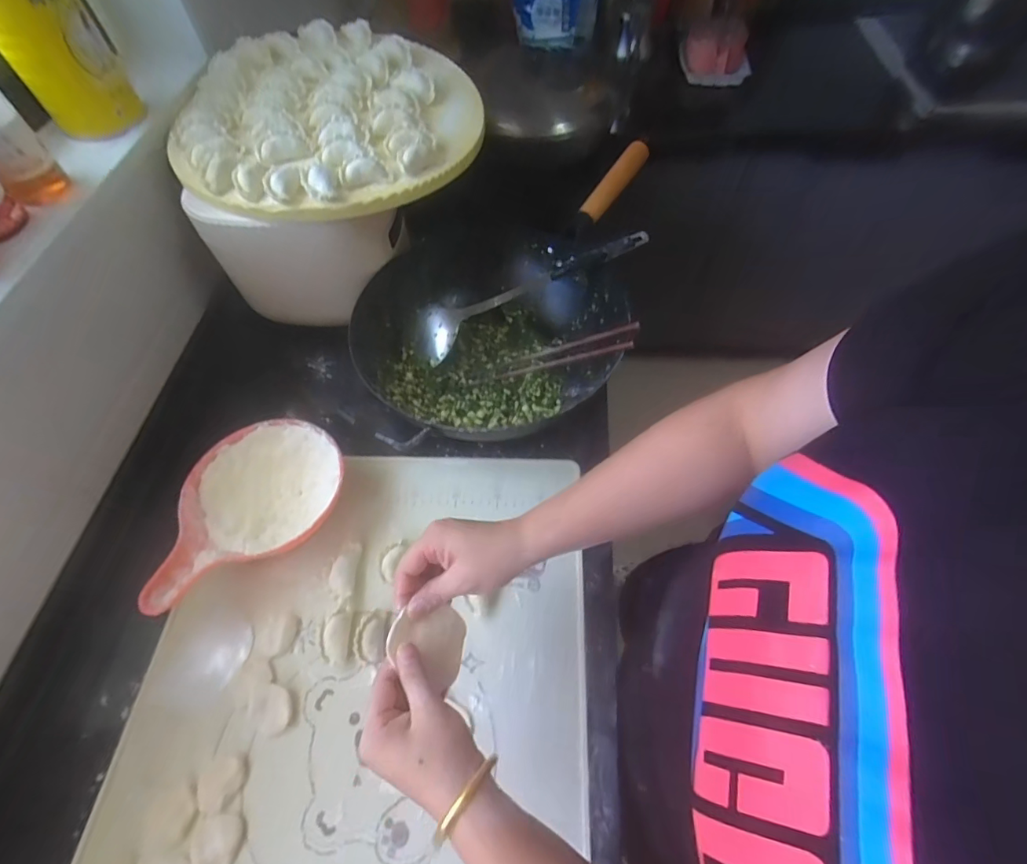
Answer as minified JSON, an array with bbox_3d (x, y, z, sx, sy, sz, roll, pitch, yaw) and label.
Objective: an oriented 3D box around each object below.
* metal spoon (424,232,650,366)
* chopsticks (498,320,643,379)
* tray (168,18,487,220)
[{"bbox_3d":[0.024,-0.182,0.634,0.313,0.025,0.060,-24,62,3],"label":"metal spoon"},{"bbox_3d":[0.060,-0.092,0.595,0.183,0.014,0.036,-13,57,26],"label":"chopsticks"},{"bbox_3d":[-0.233,-0.418,0.636,0.381,0.041,0.385,-13,59,-5],"label":"tray"}]

